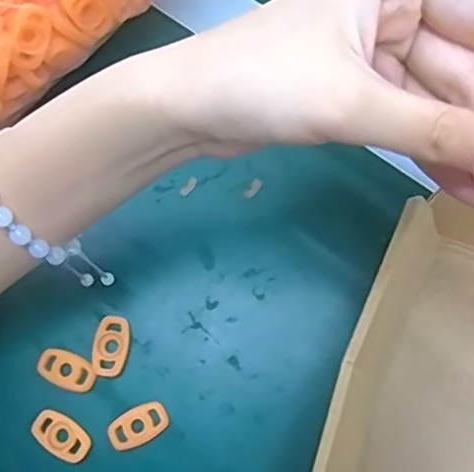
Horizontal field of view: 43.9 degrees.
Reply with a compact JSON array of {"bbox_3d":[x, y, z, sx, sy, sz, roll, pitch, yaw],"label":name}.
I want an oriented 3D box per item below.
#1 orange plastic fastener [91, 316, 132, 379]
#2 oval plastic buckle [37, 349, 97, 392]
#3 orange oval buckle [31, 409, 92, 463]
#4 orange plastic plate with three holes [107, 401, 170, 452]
[{"bbox_3d":[-0.069,0.061,0.326,0.020,0.005,0.032,7,75,3],"label":"orange plastic fastener"},{"bbox_3d":[-0.093,0.074,0.323,0.032,0.004,0.019,23,77,7],"label":"oval plastic buckle"},{"bbox_3d":[-0.094,0.107,0.315,0.032,0.006,0.018,31,78,9],"label":"orange oval buckle"},{"bbox_3d":[-0.053,0.102,0.316,0.032,0.004,0.018,-29,76,-6],"label":"orange plastic plate with three holes"}]

